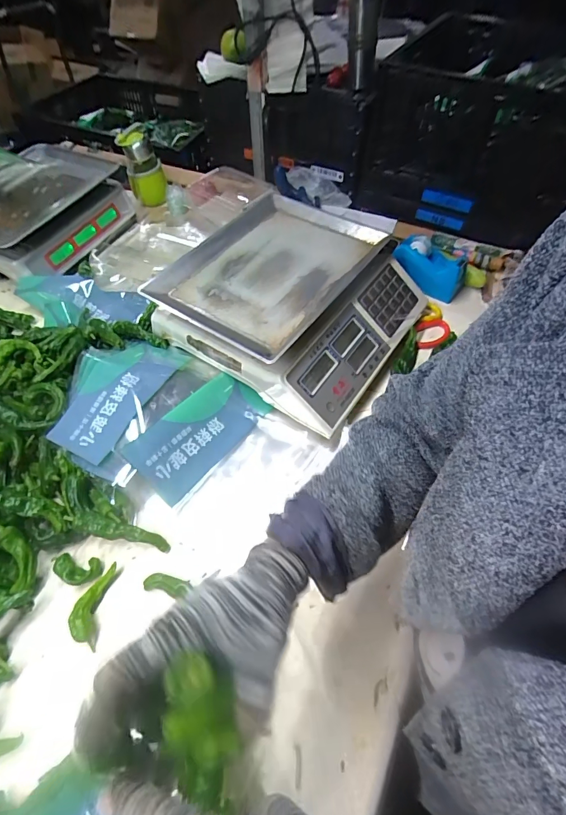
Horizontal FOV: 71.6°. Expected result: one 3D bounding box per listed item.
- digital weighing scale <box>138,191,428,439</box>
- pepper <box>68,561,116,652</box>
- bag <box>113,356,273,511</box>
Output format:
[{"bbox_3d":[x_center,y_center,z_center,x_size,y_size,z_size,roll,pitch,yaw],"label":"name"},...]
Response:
[{"bbox_3d":[0.020,-0.183,0.658,0.354,0.112,0.344,28,60,18],"label":"digital weighing scale"},{"bbox_3d":[-0.223,0.228,0.457,0.028,0.025,0.088,2,55,1],"label":"pepper"},{"bbox_3d":[-0.133,0.025,0.572,0.138,0.038,0.208,43,54,-1],"label":"bag"}]

